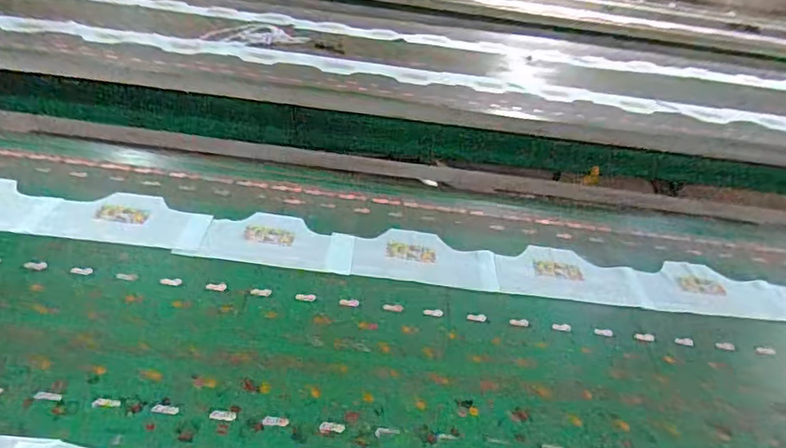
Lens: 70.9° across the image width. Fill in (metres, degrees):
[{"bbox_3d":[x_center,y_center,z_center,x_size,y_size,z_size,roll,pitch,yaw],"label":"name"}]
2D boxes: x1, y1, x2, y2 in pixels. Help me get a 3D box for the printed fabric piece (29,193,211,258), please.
[{"bbox_3d":[-0.515,-0.008,1.085,0.306,0.010,0.156,8,38,1],"label":"printed fabric piece"}]

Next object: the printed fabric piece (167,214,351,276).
[{"bbox_3d":[-0.245,0.032,1.087,0.329,0.009,0.167,6,33,-5],"label":"printed fabric piece"}]

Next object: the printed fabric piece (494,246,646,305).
[{"bbox_3d":[0.351,0.099,1.128,0.285,0.007,0.168,7,33,-2],"label":"printed fabric piece"}]

